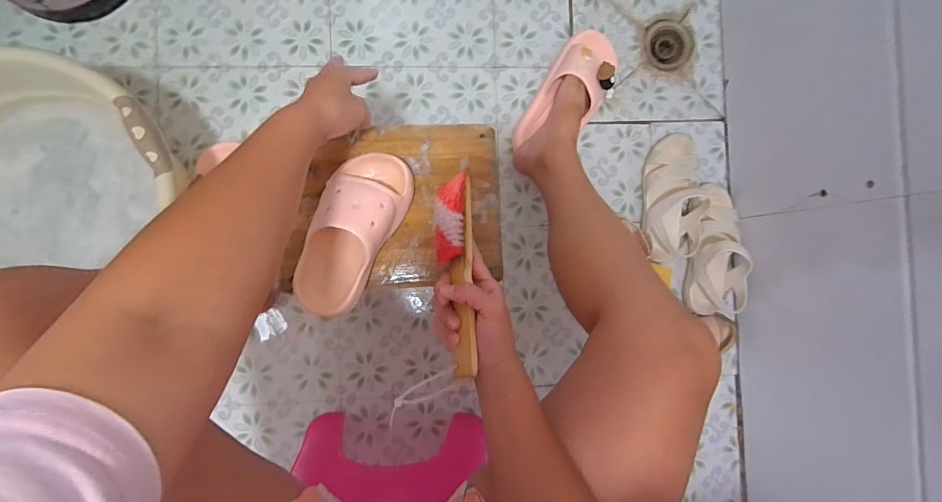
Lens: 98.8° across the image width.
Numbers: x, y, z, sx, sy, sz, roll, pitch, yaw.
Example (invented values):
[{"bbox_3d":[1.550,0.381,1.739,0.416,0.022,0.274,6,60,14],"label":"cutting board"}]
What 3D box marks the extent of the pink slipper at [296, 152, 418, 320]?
[{"bbox_3d":[-0.133,-0.020,0.444,0.085,0.050,0.188,23,87,-3],"label":"pink slipper"}]

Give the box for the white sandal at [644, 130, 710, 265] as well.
[{"bbox_3d":[0.381,-0.103,0.753,0.105,0.063,0.241,3,89,-5],"label":"white sandal"}]

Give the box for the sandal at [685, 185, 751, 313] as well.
[{"bbox_3d":[0.458,-0.006,0.737,0.100,0.077,0.241,3,89,-5],"label":"sandal"}]

